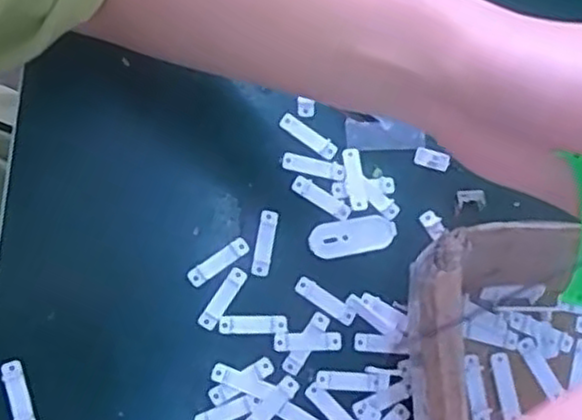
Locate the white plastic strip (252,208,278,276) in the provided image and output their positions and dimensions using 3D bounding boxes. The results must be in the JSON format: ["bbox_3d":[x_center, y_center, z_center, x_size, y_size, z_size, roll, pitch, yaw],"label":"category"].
[{"bbox_3d":[-0.014,0.019,0.404,0.009,0.004,0.038,10,76,-6],"label":"white plastic strip"}]

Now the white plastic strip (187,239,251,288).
[{"bbox_3d":[-0.040,0.029,0.396,0.038,0.004,0.010,-34,84,-14],"label":"white plastic strip"}]

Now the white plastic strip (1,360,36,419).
[{"bbox_3d":[-0.141,0.097,0.368,0.010,0.004,0.038,-18,80,-12],"label":"white plastic strip"}]

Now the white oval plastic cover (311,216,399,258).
[{"bbox_3d":[0.036,0.015,0.411,0.050,0.005,0.020,-10,79,-10],"label":"white oval plastic cover"}]

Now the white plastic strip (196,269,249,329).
[{"bbox_3d":[-0.038,0.049,0.394,0.010,0.004,0.037,33,75,0],"label":"white plastic strip"}]

